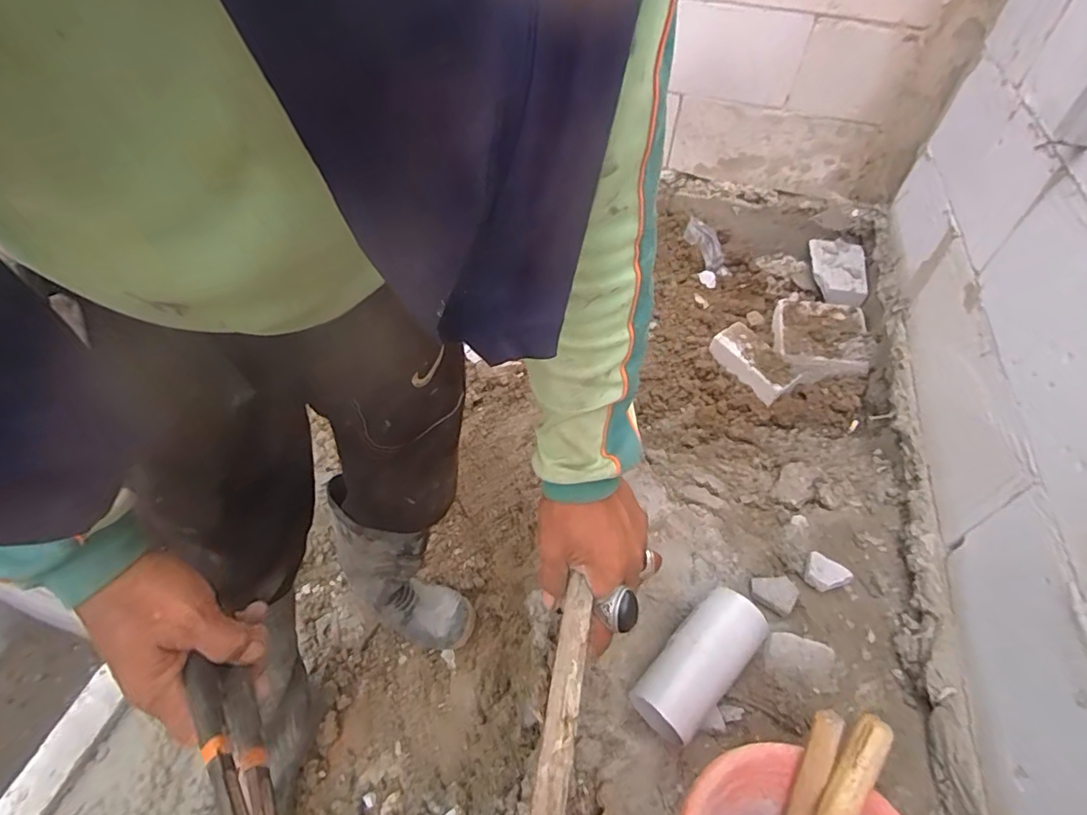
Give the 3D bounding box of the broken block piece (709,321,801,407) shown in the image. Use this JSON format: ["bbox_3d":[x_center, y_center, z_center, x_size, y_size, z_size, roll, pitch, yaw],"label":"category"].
[{"bbox_3d":[0.492,-0.106,1.279,0.111,0.060,0.204,-24,54,-20],"label":"broken block piece"}]

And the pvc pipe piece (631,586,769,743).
[{"bbox_3d":[0.210,0.346,0.735,0.200,0.084,0.090,-36,60,-28],"label":"pvc pipe piece"}]

